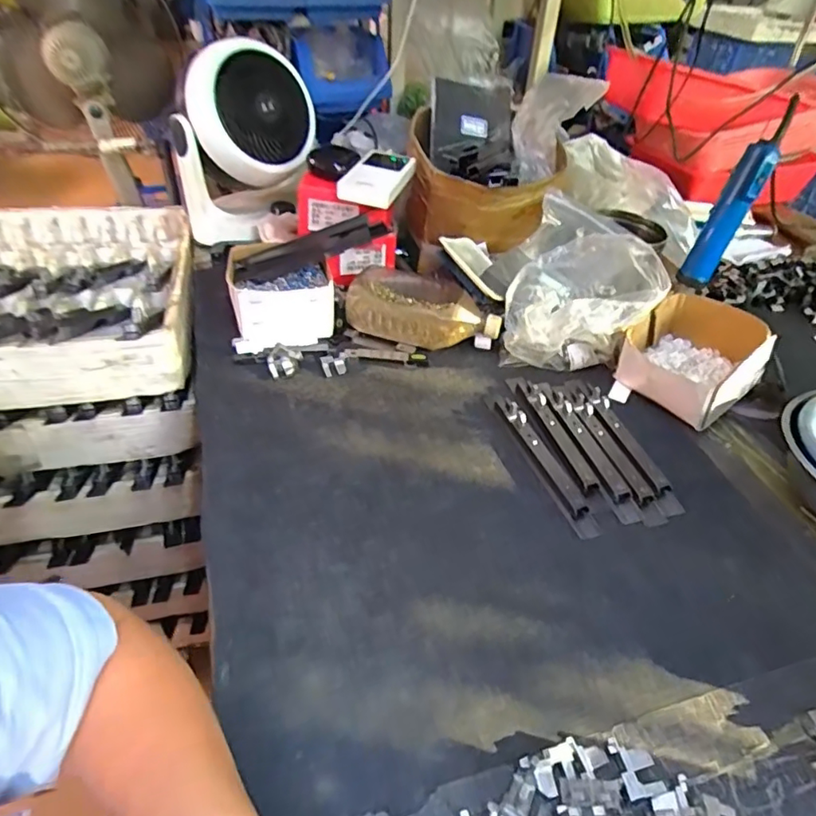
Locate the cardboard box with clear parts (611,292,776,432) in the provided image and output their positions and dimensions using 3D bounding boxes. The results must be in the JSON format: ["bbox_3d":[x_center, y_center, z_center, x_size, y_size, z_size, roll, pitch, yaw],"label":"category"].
[{"bbox_3d":[0.355,-0.063,0.681,0.157,0.088,0.137,-27,50,-33],"label":"cardboard box with clear parts"}]

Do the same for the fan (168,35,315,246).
[{"bbox_3d":[-0.265,-0.418,0.889,0.171,0.269,0.167,14,42,13],"label":"fan"}]

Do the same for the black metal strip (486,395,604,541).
[{"bbox_3d":[0.138,0.047,0.586,0.025,0.019,0.215,-10,42,-17],"label":"black metal strip"}]

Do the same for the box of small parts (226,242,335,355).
[{"bbox_3d":[-0.174,-0.155,0.745,0.132,0.073,0.157,-6,42,-14],"label":"box of small parts"}]

